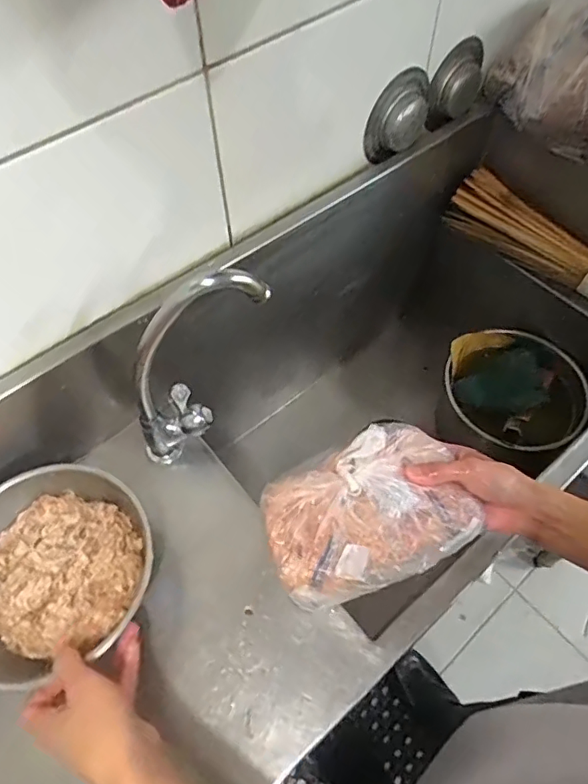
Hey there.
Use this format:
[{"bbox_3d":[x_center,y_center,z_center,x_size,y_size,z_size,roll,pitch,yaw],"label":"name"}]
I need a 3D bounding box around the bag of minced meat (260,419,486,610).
[{"bbox_3d":[0.068,0.110,0.499,0.188,0.042,0.129,-21,61,-11],"label":"bag of minced meat"}]

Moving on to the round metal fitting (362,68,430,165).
[{"bbox_3d":[0.127,-0.325,0.626,0.104,0.118,0.035,-40,67,-20],"label":"round metal fitting"}]

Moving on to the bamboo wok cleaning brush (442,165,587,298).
[{"bbox_3d":[0.343,-0.195,0.707,0.295,0.062,0.052,35,66,20],"label":"bamboo wok cleaning brush"}]

